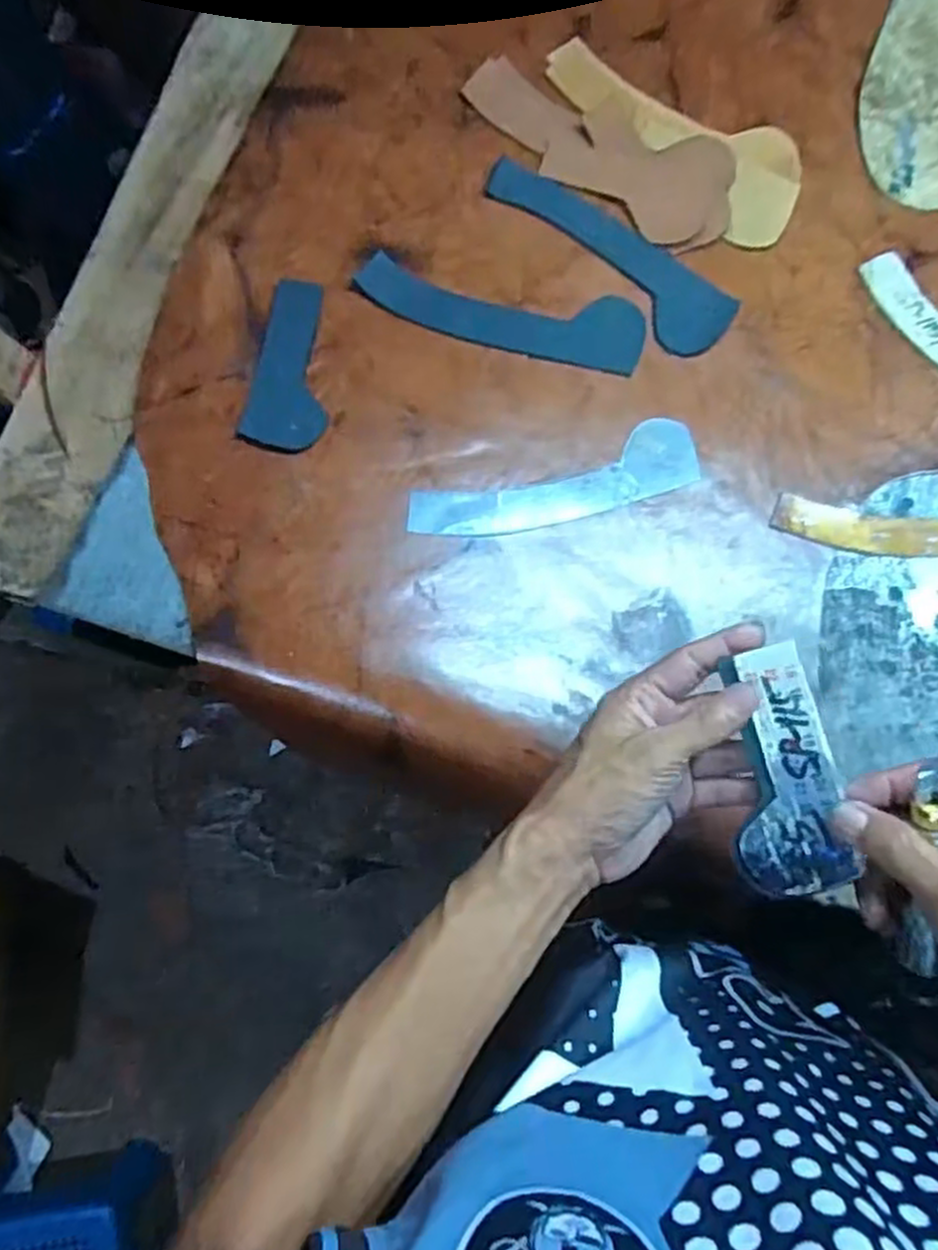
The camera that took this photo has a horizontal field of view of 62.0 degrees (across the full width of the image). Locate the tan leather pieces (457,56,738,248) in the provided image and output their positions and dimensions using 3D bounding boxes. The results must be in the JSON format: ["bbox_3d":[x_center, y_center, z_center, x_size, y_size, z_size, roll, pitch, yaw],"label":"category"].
[{"bbox_3d":[0.099,-0.356,0.580,0.215,0.016,0.086,35,80,6],"label":"tan leather pieces"}]

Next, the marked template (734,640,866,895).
[{"bbox_3d":[0.153,0.072,0.384,0.049,0.004,0.121,-13,92,19],"label":"marked template"}]

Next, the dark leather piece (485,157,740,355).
[{"bbox_3d":[0.100,-0.272,0.564,0.204,0.012,0.055,41,81,7],"label":"dark leather piece"}]

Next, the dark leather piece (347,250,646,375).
[{"bbox_3d":[0.023,-0.223,0.556,0.201,0.005,0.053,12,85,-1],"label":"dark leather piece"}]

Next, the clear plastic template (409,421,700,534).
[{"bbox_3d":[0.059,-0.093,0.530,0.197,0.004,0.049,-18,79,-4],"label":"clear plastic template"}]

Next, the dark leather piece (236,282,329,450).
[{"bbox_3d":[-0.120,-0.180,0.542,0.053,0.005,0.124,11,79,1],"label":"dark leather piece"}]

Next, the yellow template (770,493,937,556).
[{"bbox_3d":[0.309,-0.070,0.534,0.197,0.005,0.047,-3,79,-2],"label":"yellow template"}]

